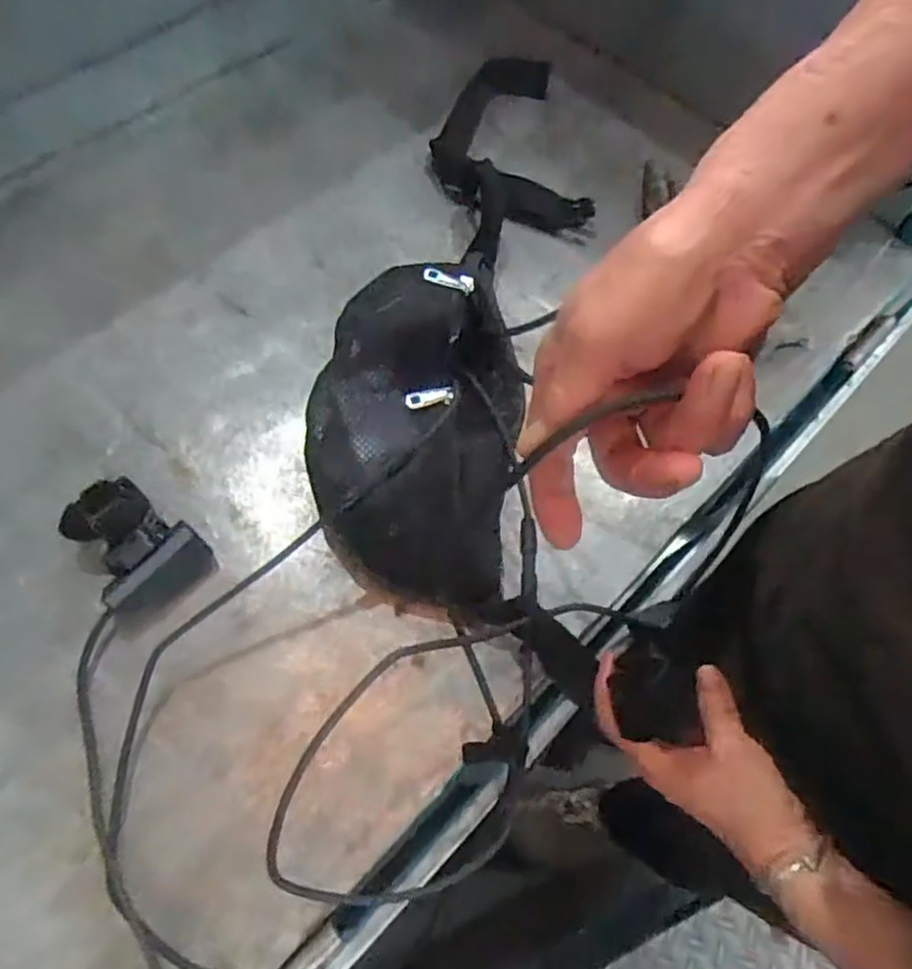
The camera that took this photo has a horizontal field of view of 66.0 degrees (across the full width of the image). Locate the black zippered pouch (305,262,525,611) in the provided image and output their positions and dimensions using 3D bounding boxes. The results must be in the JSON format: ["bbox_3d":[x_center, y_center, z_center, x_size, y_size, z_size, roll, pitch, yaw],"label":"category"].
[{"bbox_3d":[-0.033,-0.048,0.500,0.147,0.083,0.259,8,64,0],"label":"black zippered pouch"}]

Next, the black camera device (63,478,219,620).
[{"bbox_3d":[-0.219,0.035,0.468,0.069,0.045,0.099,-40,73,-20],"label":"black camera device"}]

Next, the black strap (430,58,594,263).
[{"bbox_3d":[0.046,-0.317,0.668,0.132,0.029,0.243,-7,65,-7],"label":"black strap"}]

